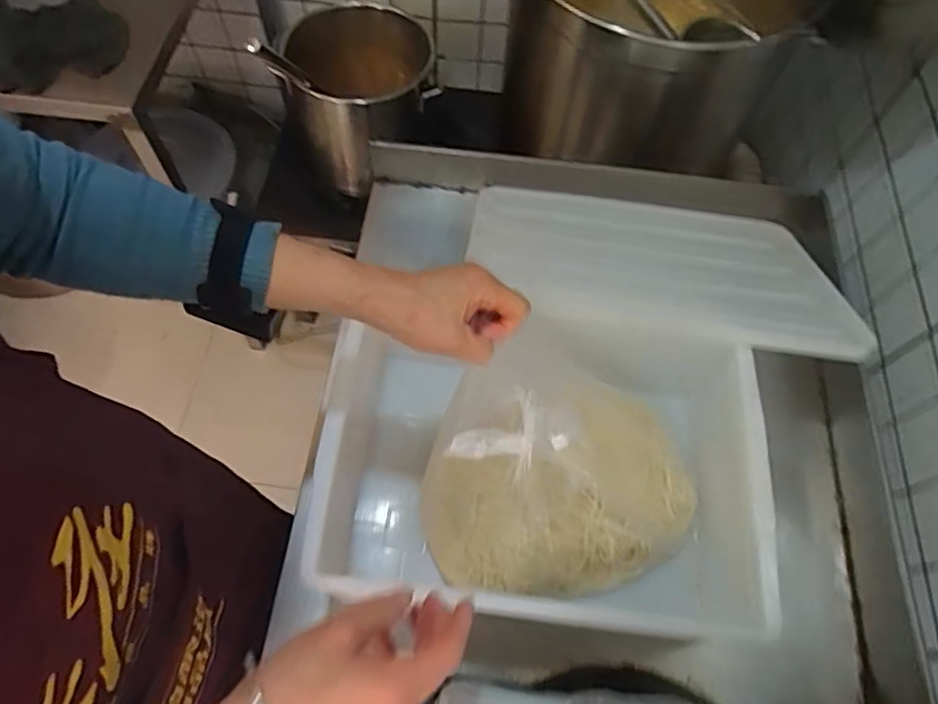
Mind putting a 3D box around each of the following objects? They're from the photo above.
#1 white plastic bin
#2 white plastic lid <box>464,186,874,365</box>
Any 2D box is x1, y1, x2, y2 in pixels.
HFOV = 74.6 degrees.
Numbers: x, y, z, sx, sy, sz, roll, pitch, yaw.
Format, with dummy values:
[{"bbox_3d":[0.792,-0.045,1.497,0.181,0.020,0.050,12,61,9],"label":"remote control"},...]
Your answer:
[{"bbox_3d":[0.075,0.112,0.617,0.397,0.167,0.274,8,64,2],"label":"white plastic bin"},{"bbox_3d":[0.213,-0.109,0.741,0.420,0.017,0.302,8,40,4],"label":"white plastic lid"}]

